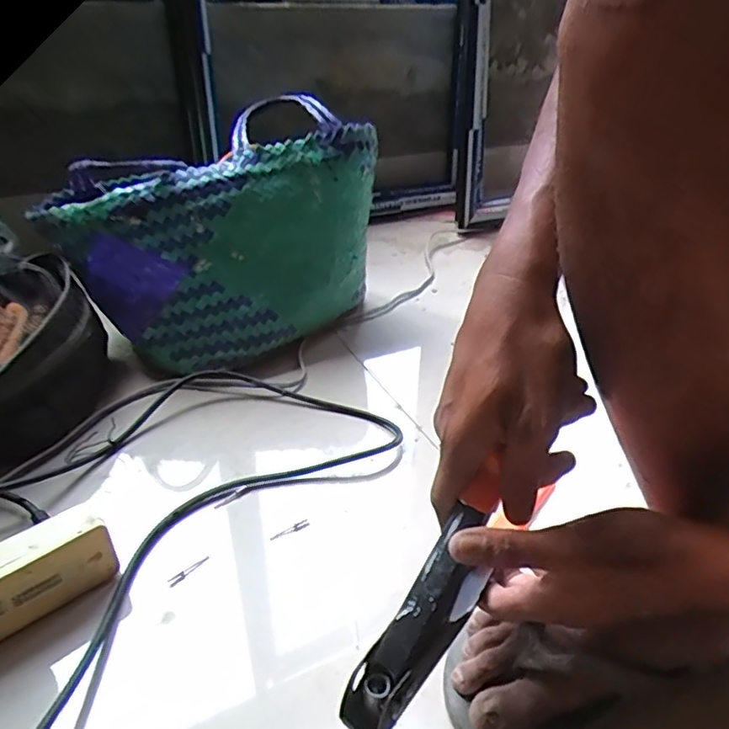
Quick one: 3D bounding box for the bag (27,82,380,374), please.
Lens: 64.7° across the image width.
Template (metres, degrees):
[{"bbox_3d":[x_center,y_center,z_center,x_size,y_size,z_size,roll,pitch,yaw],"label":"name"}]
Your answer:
[{"bbox_3d":[-0.183,-0.166,0.764,0.378,0.260,0.250,-25,43,-33],"label":"bag"}]

